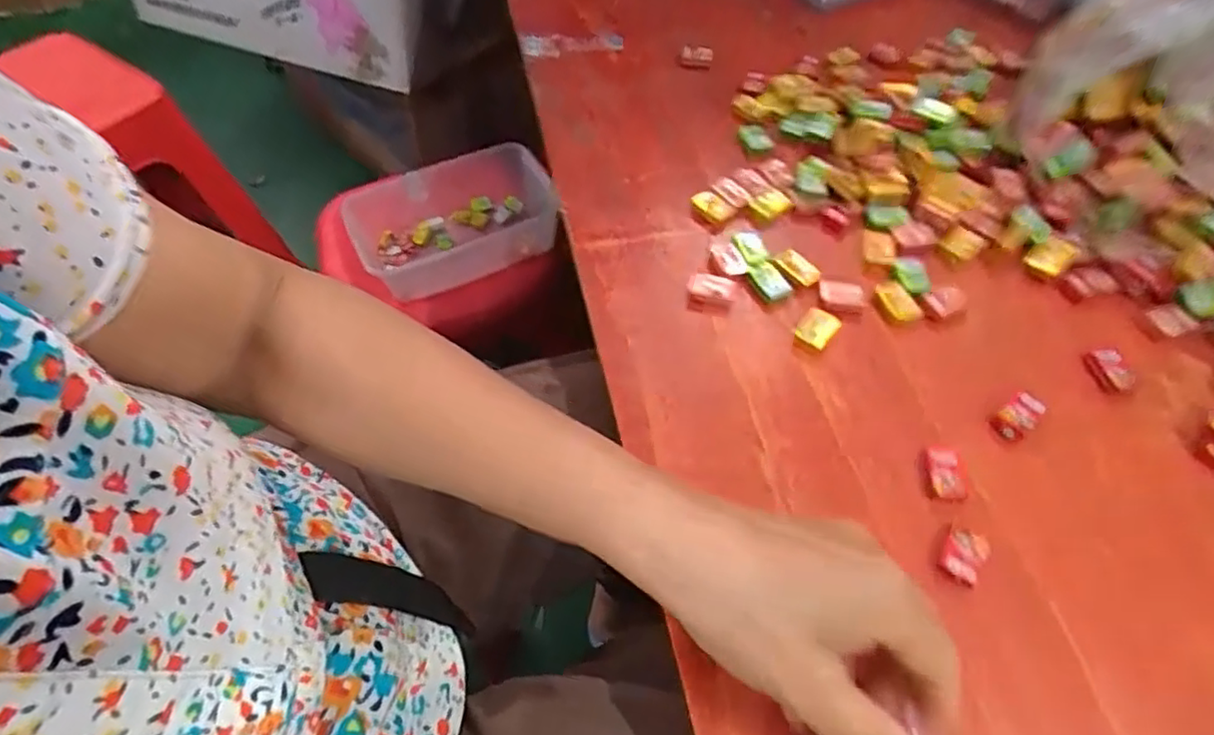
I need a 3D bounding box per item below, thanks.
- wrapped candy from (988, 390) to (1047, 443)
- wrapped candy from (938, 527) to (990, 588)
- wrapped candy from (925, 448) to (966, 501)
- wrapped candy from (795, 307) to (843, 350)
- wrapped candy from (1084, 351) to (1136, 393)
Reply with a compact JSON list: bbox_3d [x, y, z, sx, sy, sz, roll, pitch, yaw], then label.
[{"bbox_3d":[0.214,0.025,0.336,0.033,0.006,0.017,-34,62,-20],"label":"wrapped candy"},{"bbox_3d":[0.163,0.086,0.296,0.018,0.008,0.026,32,62,20],"label":"wrapped candy"},{"bbox_3d":[0.166,0.052,0.318,0.017,0.007,0.026,2,56,2],"label":"wrapped candy"},{"bbox_3d":[0.120,-0.022,0.366,0.018,0.009,0.021,34,63,21],"label":"wrapped candy"},{"bbox_3d":[0.279,0.001,0.357,0.019,0.007,0.025,-12,57,-7],"label":"wrapped candy"}]

